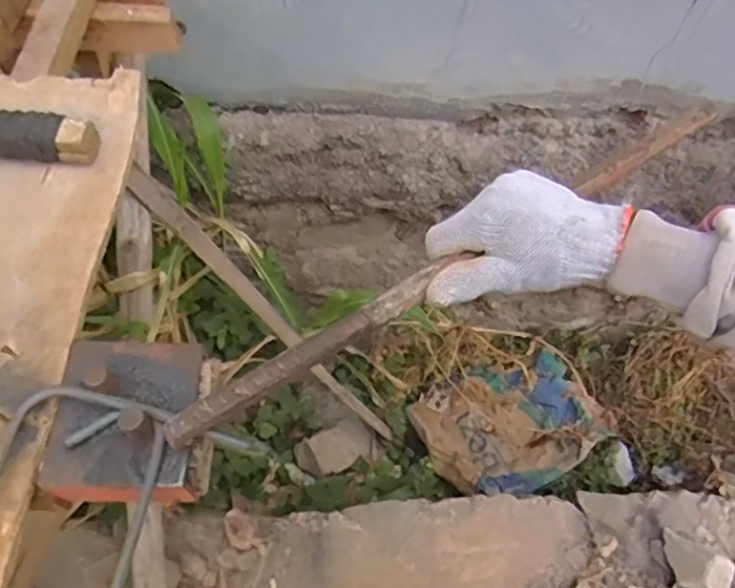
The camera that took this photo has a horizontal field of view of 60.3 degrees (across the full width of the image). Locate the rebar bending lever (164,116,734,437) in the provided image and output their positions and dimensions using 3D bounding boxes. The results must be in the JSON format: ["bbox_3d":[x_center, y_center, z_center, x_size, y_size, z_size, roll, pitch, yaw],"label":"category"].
[{"bbox_3d":[0.098,-0.041,0.484,0.547,0.016,0.019,-30,67,-24],"label":"rebar bending lever"}]

